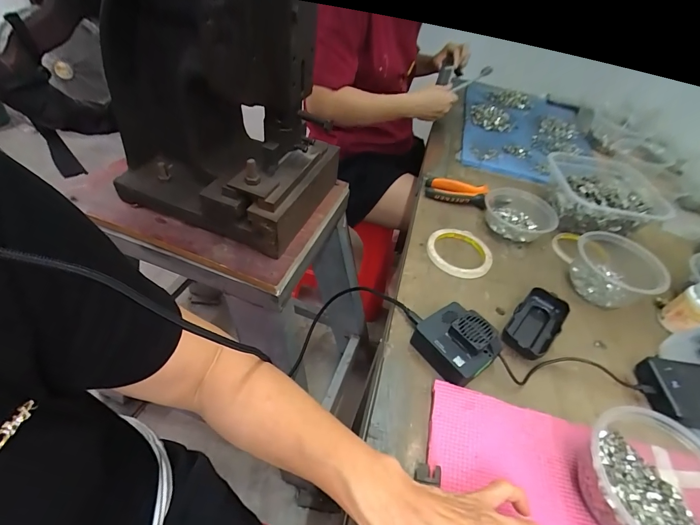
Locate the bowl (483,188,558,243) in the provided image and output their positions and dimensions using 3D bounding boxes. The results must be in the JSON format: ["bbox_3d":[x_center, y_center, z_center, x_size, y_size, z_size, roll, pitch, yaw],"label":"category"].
[{"bbox_3d":[0.287,-0.083,0.598,0.115,0.041,0.120,5,46,-5],"label":"bowl"}]

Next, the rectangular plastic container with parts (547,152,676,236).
[{"bbox_3d":[0.443,-0.122,0.635,0.169,0.074,0.189,14,46,3],"label":"rectangular plastic container with parts"}]

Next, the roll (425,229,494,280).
[{"bbox_3d":[0.166,-0.017,0.534,0.098,0.019,0.094,4,45,-4],"label":"roll"}]

